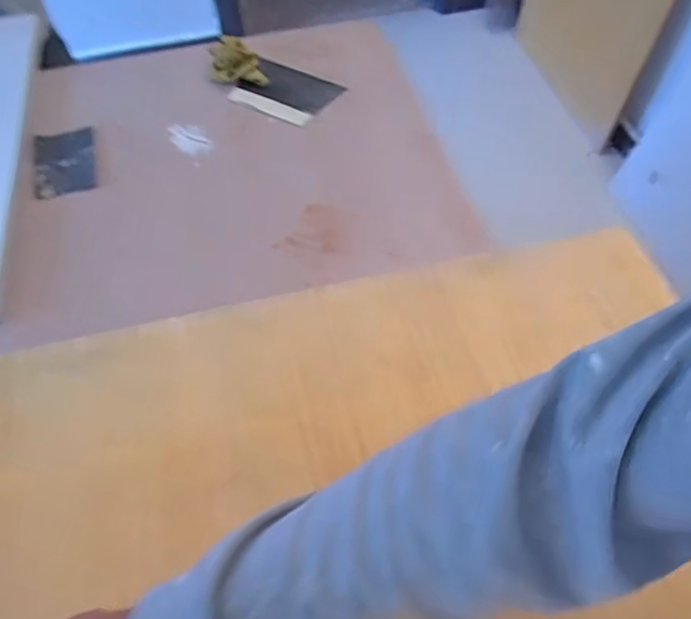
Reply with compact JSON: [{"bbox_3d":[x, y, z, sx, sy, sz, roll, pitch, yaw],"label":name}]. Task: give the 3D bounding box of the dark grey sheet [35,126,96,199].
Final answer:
[{"bbox_3d":[-0.356,-0.188,0.719,0.072,0.005,0.121,-16,58,-9],"label":"dark grey sheet"}]

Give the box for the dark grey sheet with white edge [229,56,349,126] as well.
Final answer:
[{"bbox_3d":[-0.081,-0.303,0.787,0.130,0.010,0.101,26,61,17],"label":"dark grey sheet with white edge"}]

